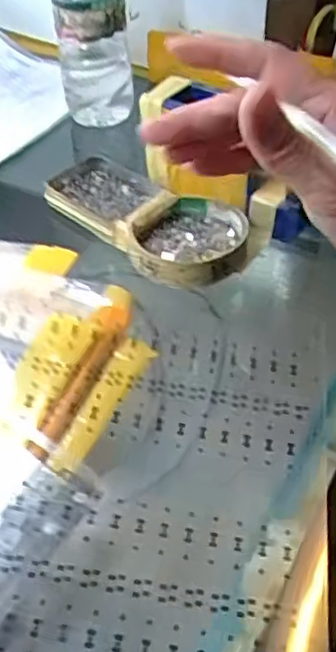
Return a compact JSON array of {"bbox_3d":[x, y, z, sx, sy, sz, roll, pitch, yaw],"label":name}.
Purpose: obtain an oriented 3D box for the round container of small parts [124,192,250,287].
[{"bbox_3d":[0.014,-0.063,0.492,0.085,0.025,0.083,-2,45,2],"label":"round container of small parts"}]

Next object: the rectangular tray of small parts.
[{"bbox_3d":[-0.054,-0.107,0.544,0.099,0.023,0.071,33,56,31],"label":"rectangular tray of small parts"}]

